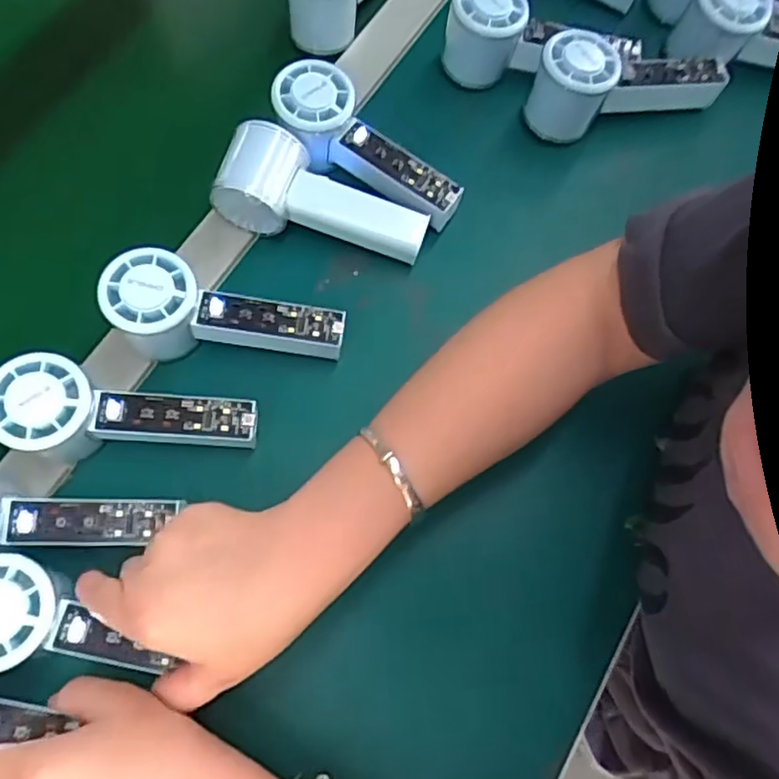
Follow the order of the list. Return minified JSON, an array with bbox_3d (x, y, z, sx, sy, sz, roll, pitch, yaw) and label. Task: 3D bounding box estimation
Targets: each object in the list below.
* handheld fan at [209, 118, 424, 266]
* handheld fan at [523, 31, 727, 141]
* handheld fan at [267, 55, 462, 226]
[{"bbox_3d":[-0.048,-0.133,0.466,0.147,0.056,0.056,19,68,-9],"label":"handheld fan"},{"bbox_3d":[0.185,-0.237,0.510,0.161,0.064,0.058,-7,67,-16],"label":"handheld fan"},{"bbox_3d":[-0.018,-0.172,0.473,0.155,0.051,0.060,36,70,-8],"label":"handheld fan"}]

